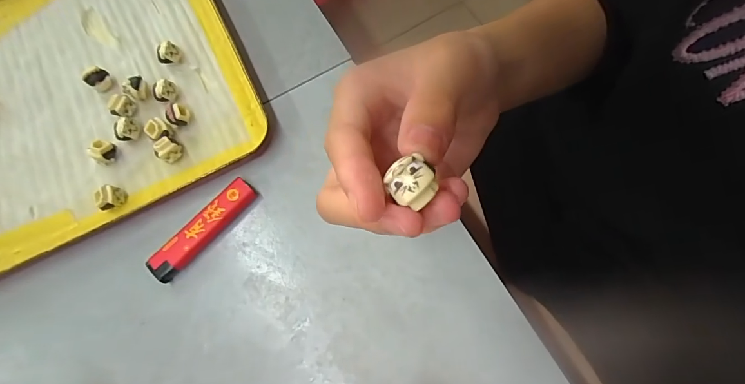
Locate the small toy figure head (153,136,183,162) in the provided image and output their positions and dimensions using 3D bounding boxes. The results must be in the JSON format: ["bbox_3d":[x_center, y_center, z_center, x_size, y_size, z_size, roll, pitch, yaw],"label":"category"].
[{"bbox_3d":[-0.141,-0.029,0.270,0.016,0.012,0.015,0,71,0],"label":"small toy figure head"}]

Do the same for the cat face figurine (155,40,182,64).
[{"bbox_3d":[-0.151,-0.103,0.289,0.016,0.014,0.013,-36,75,-11],"label":"cat face figurine"}]

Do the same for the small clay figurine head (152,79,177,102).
[{"bbox_3d":[-0.149,-0.072,0.282,0.016,0.014,0.012,-41,76,-13],"label":"small clay figurine head"}]

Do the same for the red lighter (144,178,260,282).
[{"bbox_3d":[-0.109,0.024,0.255,0.018,0.012,0.078,42,76,13],"label":"red lighter"}]

